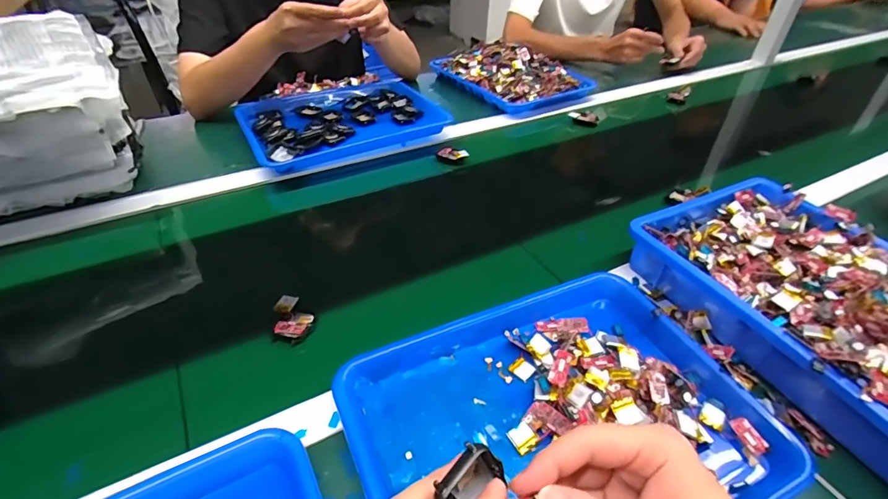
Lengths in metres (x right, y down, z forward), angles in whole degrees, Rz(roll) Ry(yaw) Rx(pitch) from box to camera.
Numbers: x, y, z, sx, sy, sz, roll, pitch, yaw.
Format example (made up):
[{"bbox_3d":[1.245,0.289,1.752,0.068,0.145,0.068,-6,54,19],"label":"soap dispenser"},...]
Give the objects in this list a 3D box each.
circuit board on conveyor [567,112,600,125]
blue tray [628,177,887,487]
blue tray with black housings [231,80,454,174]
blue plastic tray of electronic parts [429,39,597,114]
[{"bbox_3d":[0.279,-0.264,0.895,0.057,0.016,0.019,16,43,15],"label":"circuit board on conveyor"},{"bbox_3d":[0.403,0.058,0.462,0.238,0.083,0.382,-16,45,-20],"label":"blue tray"},{"bbox_3d":[-0.192,-0.242,0.829,0.335,0.037,0.265,-18,45,-22],"label":"blue tray with black housings"},{"bbox_3d":[0.151,-0.403,1.009,0.226,0.054,0.316,-24,48,-26],"label":"blue plastic tray of electronic parts"}]

